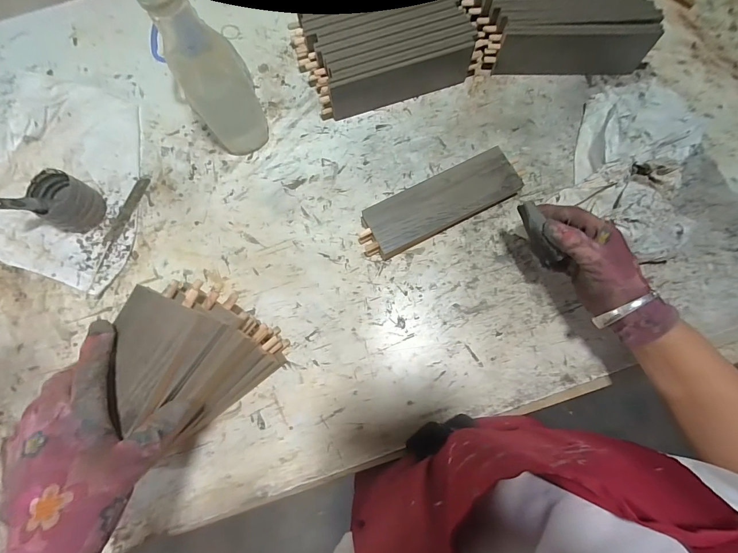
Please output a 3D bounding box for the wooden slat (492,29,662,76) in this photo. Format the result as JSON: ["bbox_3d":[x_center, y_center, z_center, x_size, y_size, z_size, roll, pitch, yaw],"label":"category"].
[{"bbox_3d":[0.291,-0.318,0.497,0.208,0.065,0.017,-2,78,1],"label":"wooden slat"}]

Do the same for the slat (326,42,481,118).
[{"bbox_3d":[0.046,-0.272,0.490,0.203,0.065,0.013,-20,78,-3],"label":"slat"}]

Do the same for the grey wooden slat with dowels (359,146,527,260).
[{"bbox_3d":[0.092,-0.094,0.462,0.219,0.035,0.071,-27,78,-4],"label":"grey wooden slat with dowels"}]

